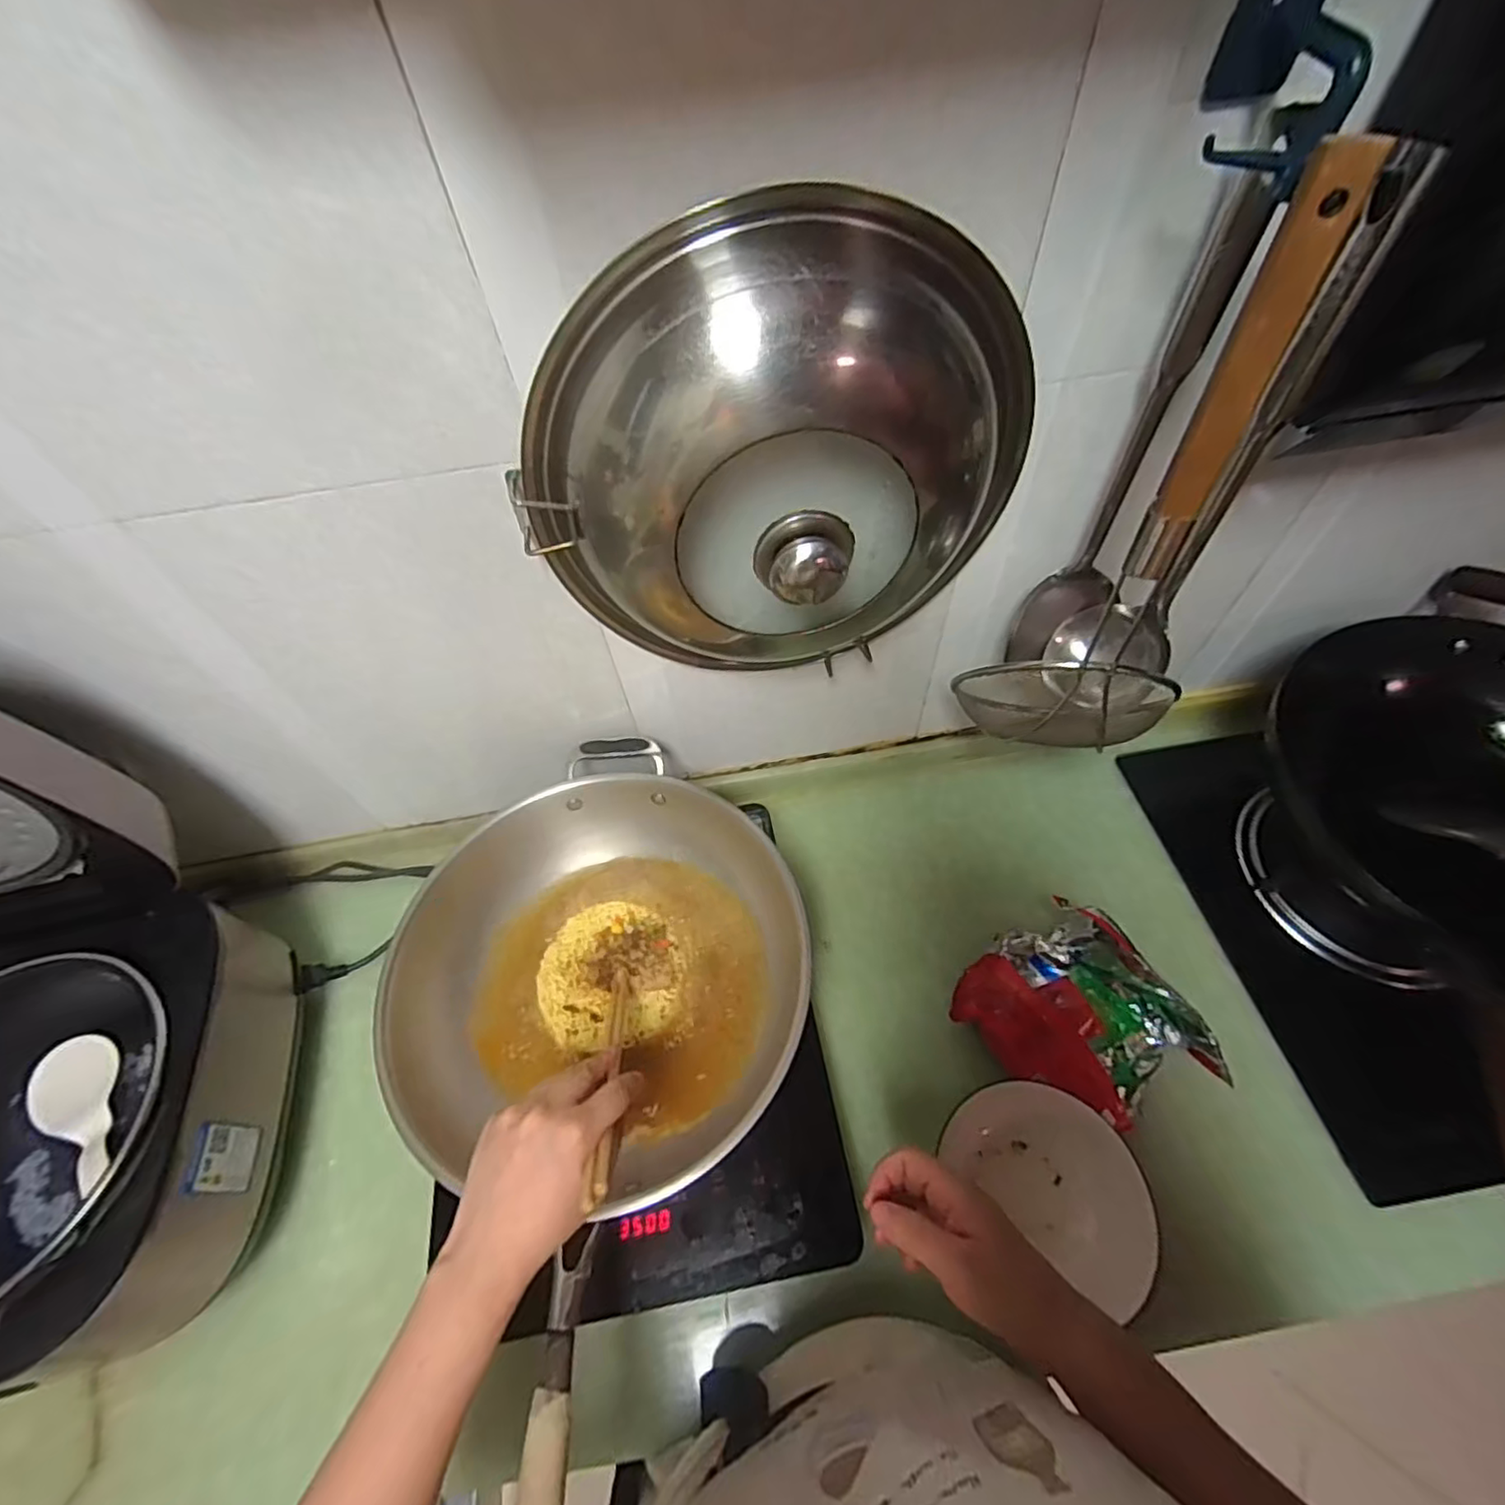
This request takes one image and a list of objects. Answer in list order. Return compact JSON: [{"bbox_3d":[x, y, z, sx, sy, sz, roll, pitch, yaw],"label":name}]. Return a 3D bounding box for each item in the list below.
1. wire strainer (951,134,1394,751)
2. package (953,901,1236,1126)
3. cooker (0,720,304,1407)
[{"bbox_3d":[0.246,-0.132,0.417,0.133,0.385,0.087,-10,56,-3],"label":"wire strainer"},{"bbox_3d":[0.283,0.227,0.562,0.149,0.098,0.168,-32,59,-17],"label":"package"},{"bbox_3d":[-0.565,0.200,0.396,0.298,0.449,0.332,-14,56,-5],"label":"cooker"}]

